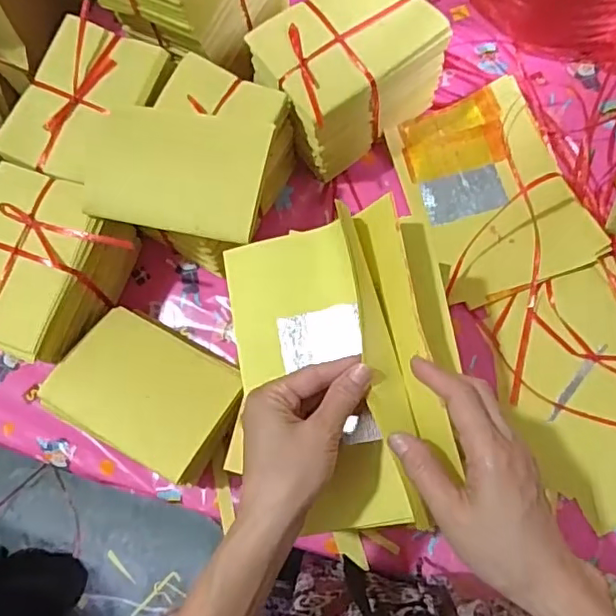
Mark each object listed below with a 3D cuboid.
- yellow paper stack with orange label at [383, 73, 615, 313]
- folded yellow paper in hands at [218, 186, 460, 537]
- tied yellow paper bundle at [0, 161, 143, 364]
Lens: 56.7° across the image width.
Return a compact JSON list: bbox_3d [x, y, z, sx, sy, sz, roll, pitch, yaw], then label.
[{"bbox_3d":[0.201,-0.134,0.638,0.168,0.022,0.232,-22,75,4],"label":"yellow paper stack with orange label"},{"bbox_3d":[0.022,0.042,0.415,0.169,0.069,0.225,-1,76,1],"label":"folded yellow paper in hands"},{"bbox_3d":[-0.261,-0.032,0.583,0.136,0.126,0.168,21,77,7],"label":"tied yellow paper bundle"}]

